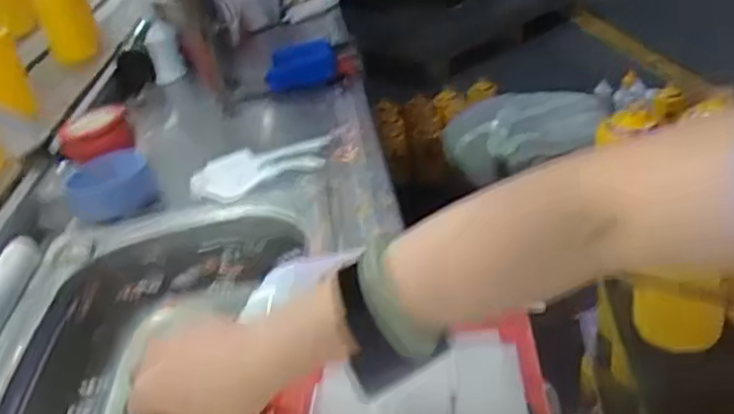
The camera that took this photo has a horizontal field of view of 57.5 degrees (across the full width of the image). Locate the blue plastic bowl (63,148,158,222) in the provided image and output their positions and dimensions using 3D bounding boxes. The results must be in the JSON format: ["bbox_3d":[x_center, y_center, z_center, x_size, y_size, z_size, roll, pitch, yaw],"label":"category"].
[{"bbox_3d":[-0.332,-0.026,0.868,0.106,0.056,0.095,-21,33,-21],"label":"blue plastic bowl"}]

